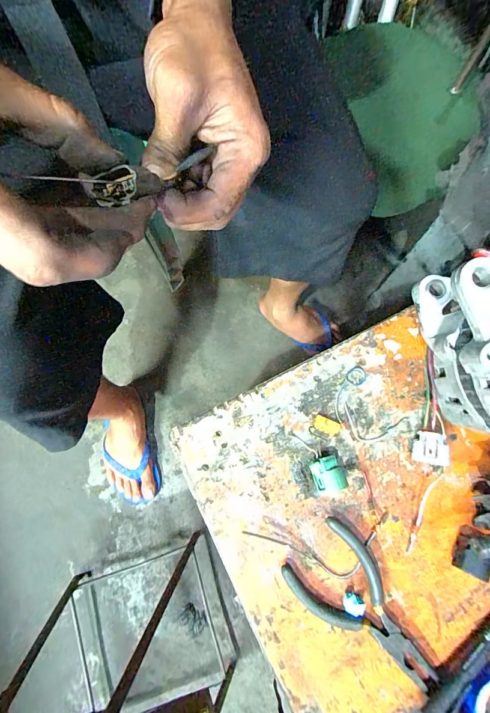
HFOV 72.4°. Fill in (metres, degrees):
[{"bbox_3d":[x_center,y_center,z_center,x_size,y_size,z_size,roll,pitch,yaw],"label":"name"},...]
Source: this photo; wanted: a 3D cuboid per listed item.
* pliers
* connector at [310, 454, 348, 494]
[{"bbox_3d":[0.098,0.199,0.268,0.132,0.013,0.065,43,79,9],"label":"pliers"},{"bbox_3d":[0.071,0.101,0.289,0.026,0.023,0.029,-13,76,-4],"label":"connector"}]

